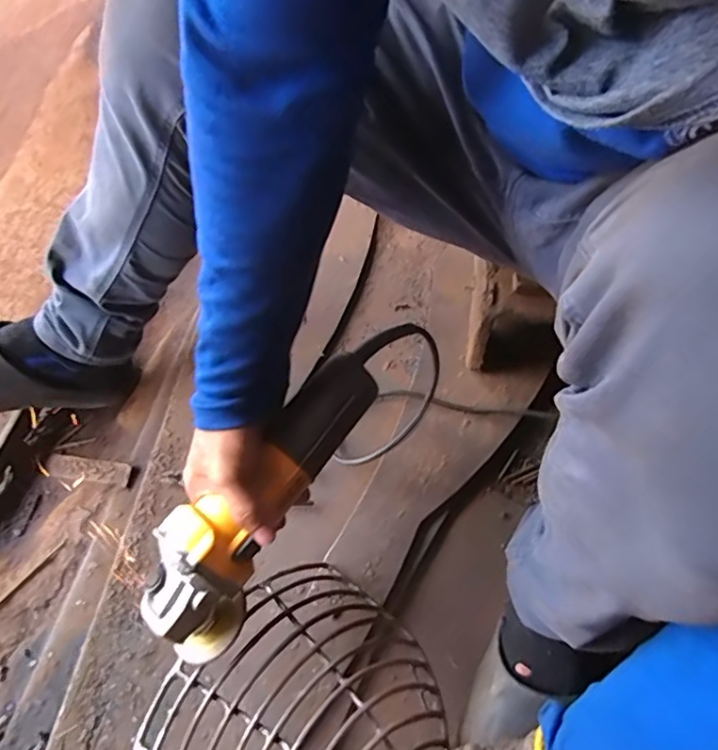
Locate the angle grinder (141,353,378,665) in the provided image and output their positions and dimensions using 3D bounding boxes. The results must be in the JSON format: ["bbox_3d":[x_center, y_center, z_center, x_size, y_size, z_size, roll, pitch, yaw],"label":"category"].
[{"bbox_3d":[-0.082,0.097,0.474,0.080,0.077,0.273,32,77,18],"label":"angle grinder"}]

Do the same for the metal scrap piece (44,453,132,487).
[{"bbox_3d":[-0.332,0.112,0.693,0.136,0.012,0.029,4,60,24],"label":"metal scrap piece"}]

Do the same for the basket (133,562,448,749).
[{"bbox_3d":[-0.054,0.300,0.473,0.220,0.105,0.271,23,65,14],"label":"basket"}]

